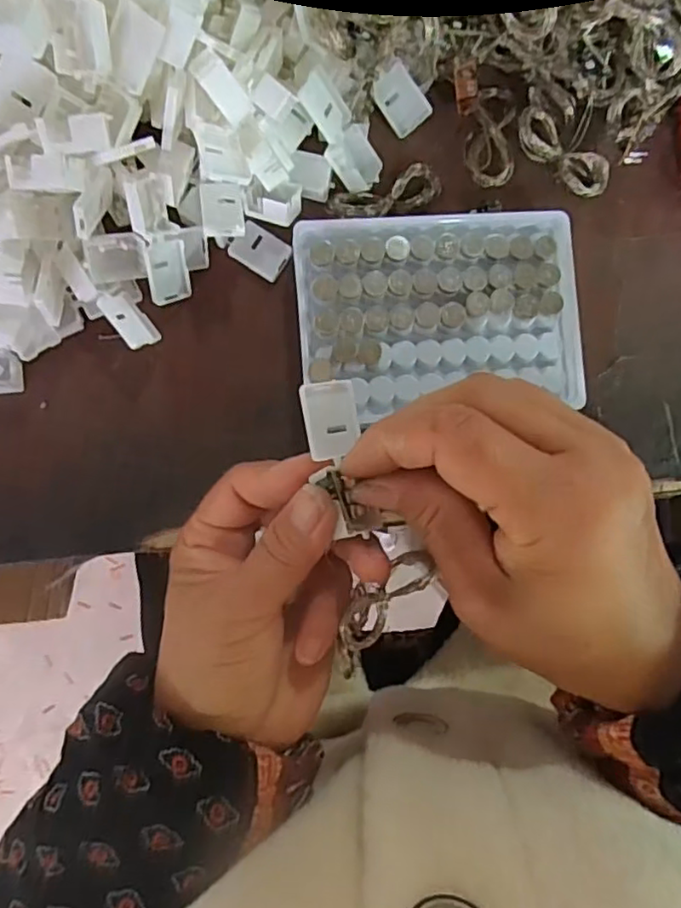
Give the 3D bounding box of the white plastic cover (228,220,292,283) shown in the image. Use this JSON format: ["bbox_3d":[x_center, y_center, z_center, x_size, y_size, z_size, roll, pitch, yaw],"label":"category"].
[{"bbox_3d":[-0.039,-0.099,0.297,0.027,0.004,0.020,33,85,-1],"label":"white plastic cover"}]

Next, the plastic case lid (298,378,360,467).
[{"bbox_3d":[-0.003,-0.011,0.215,0.019,0.008,0.029,-9,87,-4],"label":"plastic case lid"}]

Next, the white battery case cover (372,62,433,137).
[{"bbox_3d":[0.029,-0.169,0.292,0.020,0.004,0.028,-35,102,16],"label":"white battery case cover"}]

